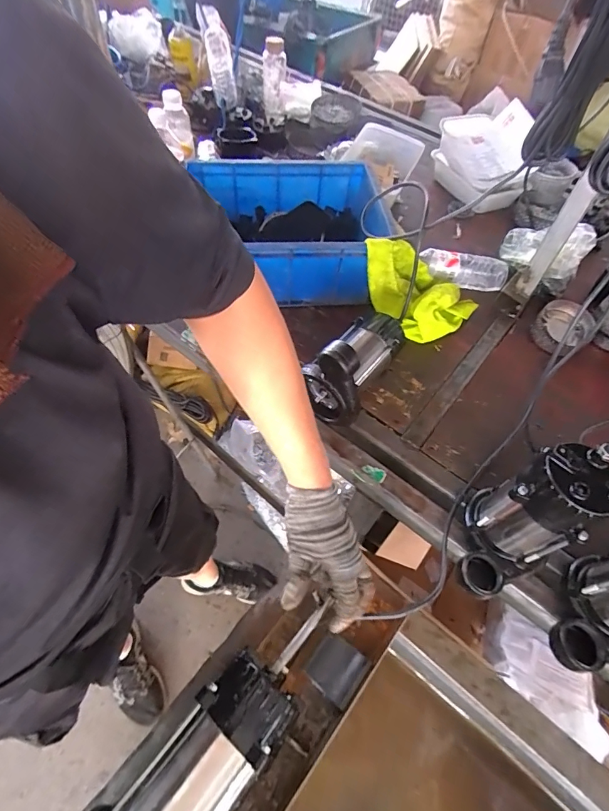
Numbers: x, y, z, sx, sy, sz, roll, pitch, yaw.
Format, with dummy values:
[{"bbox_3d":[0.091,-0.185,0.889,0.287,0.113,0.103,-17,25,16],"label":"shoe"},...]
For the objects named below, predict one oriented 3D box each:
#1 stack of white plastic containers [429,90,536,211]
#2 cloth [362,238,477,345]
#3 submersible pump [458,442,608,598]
[{"bbox_3d":[0.456,-0.663,1.065,0.171,0.206,0.259,-4,57,-8],"label":"stack of white plastic containers"},{"bbox_3d":[0.229,-0.238,0.787,0.191,0.151,0.171,39,61,19],"label":"cloth"},{"bbox_3d":[0.272,0.150,0.498,0.092,0.206,0.153,26,58,12],"label":"submersible pump"}]

